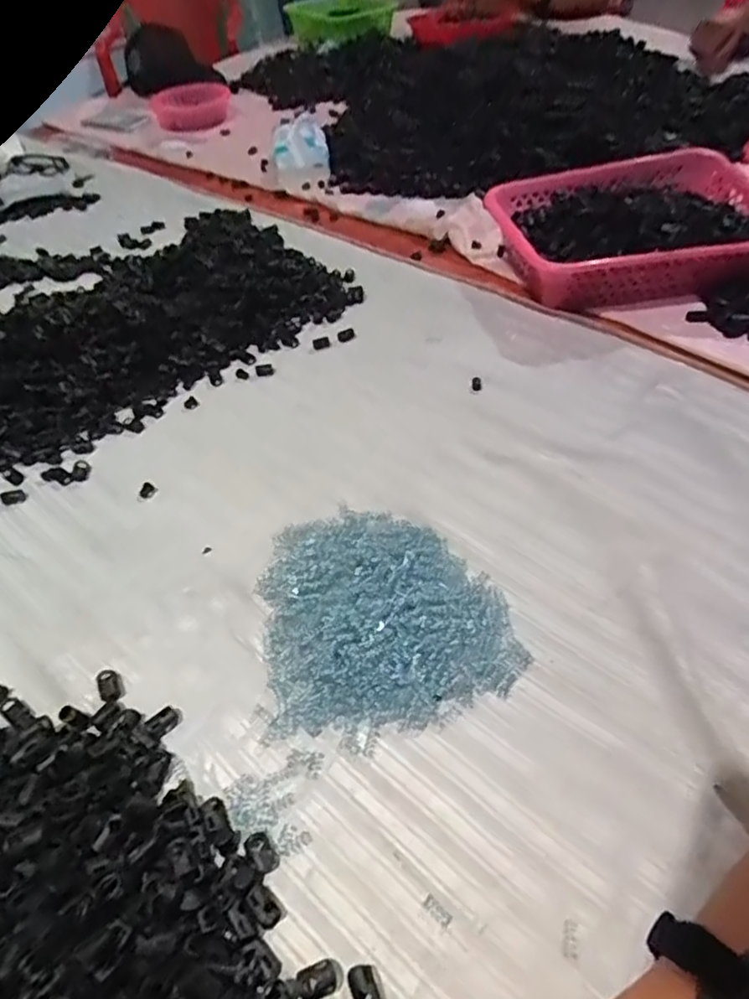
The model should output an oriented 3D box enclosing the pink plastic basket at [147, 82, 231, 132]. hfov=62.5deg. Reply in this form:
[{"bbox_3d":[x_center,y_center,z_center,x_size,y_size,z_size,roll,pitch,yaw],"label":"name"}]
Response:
[{"bbox_3d":[-0.367,-0.780,1.227,0.161,0.054,0.099,-8,48,-3],"label":"pink plastic basket"}]

